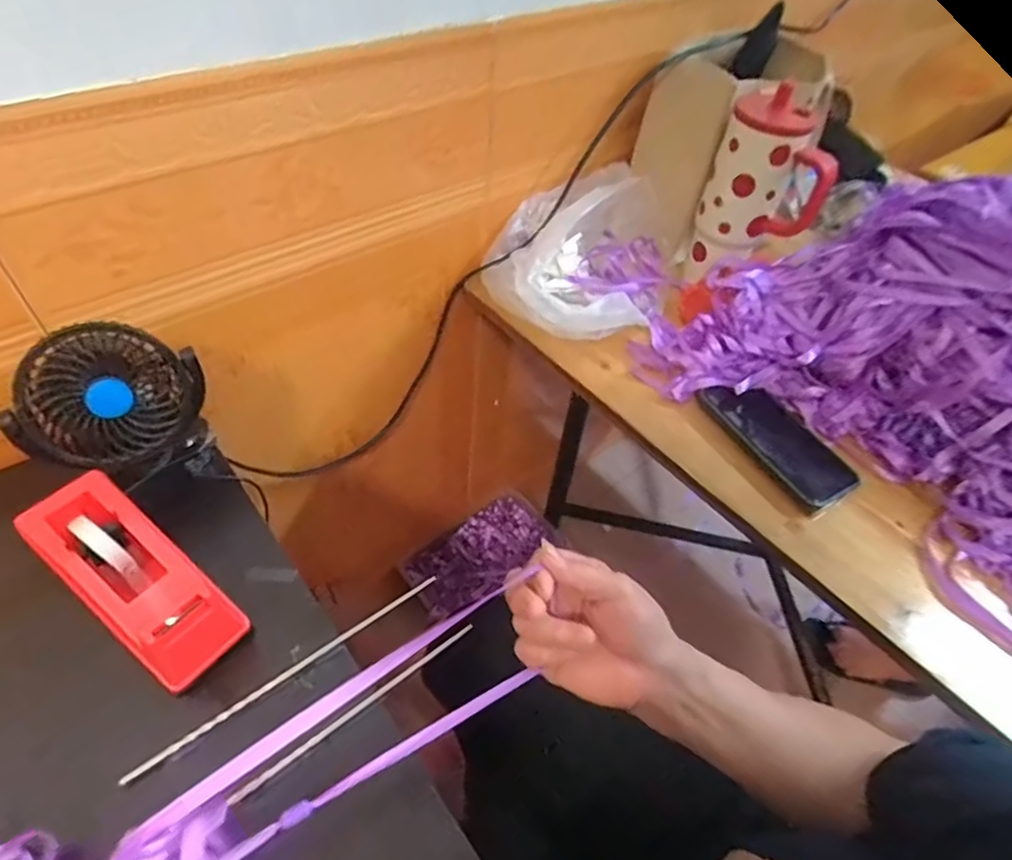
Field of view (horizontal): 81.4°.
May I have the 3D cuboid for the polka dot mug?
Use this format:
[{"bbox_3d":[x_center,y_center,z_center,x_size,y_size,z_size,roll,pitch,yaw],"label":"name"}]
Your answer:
[{"bbox_3d":[0.288,-0.264,0.672,0.118,0.193,0.084,18,50,10],"label":"polka dot mug"}]

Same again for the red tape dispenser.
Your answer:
[{"bbox_3d":[-0.251,0.099,0.402,0.155,0.073,0.062,32,54,20],"label":"red tape dispenser"}]

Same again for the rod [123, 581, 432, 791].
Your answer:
[{"bbox_3d":[-0.143,0.162,0.406,0.224,0.007,0.010,-32,59,-28],"label":"rod"}]

